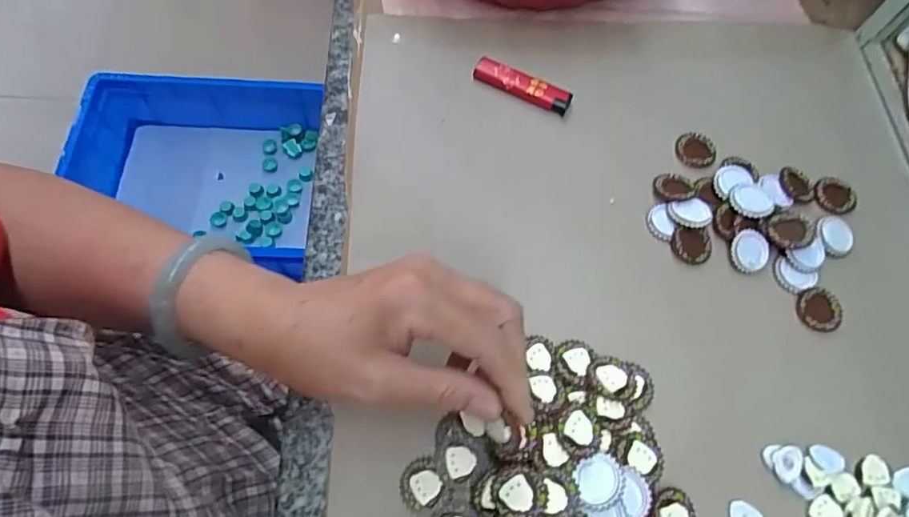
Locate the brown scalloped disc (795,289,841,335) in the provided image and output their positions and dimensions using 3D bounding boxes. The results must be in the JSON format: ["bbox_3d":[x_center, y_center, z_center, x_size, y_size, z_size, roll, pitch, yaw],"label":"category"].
[{"bbox_3d":[0.234,0.033,0.343,0.028,0.005,0.027,-7,67,-6],"label":"brown scalloped disc"}]

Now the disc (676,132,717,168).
[{"bbox_3d":[0.174,-0.079,0.389,0.027,0.004,0.028,1,67,-3],"label":"disc"}]

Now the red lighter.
[{"bbox_3d":[0.050,-0.128,0.397,0.074,0.011,0.018,24,67,7],"label":"red lighter"}]

